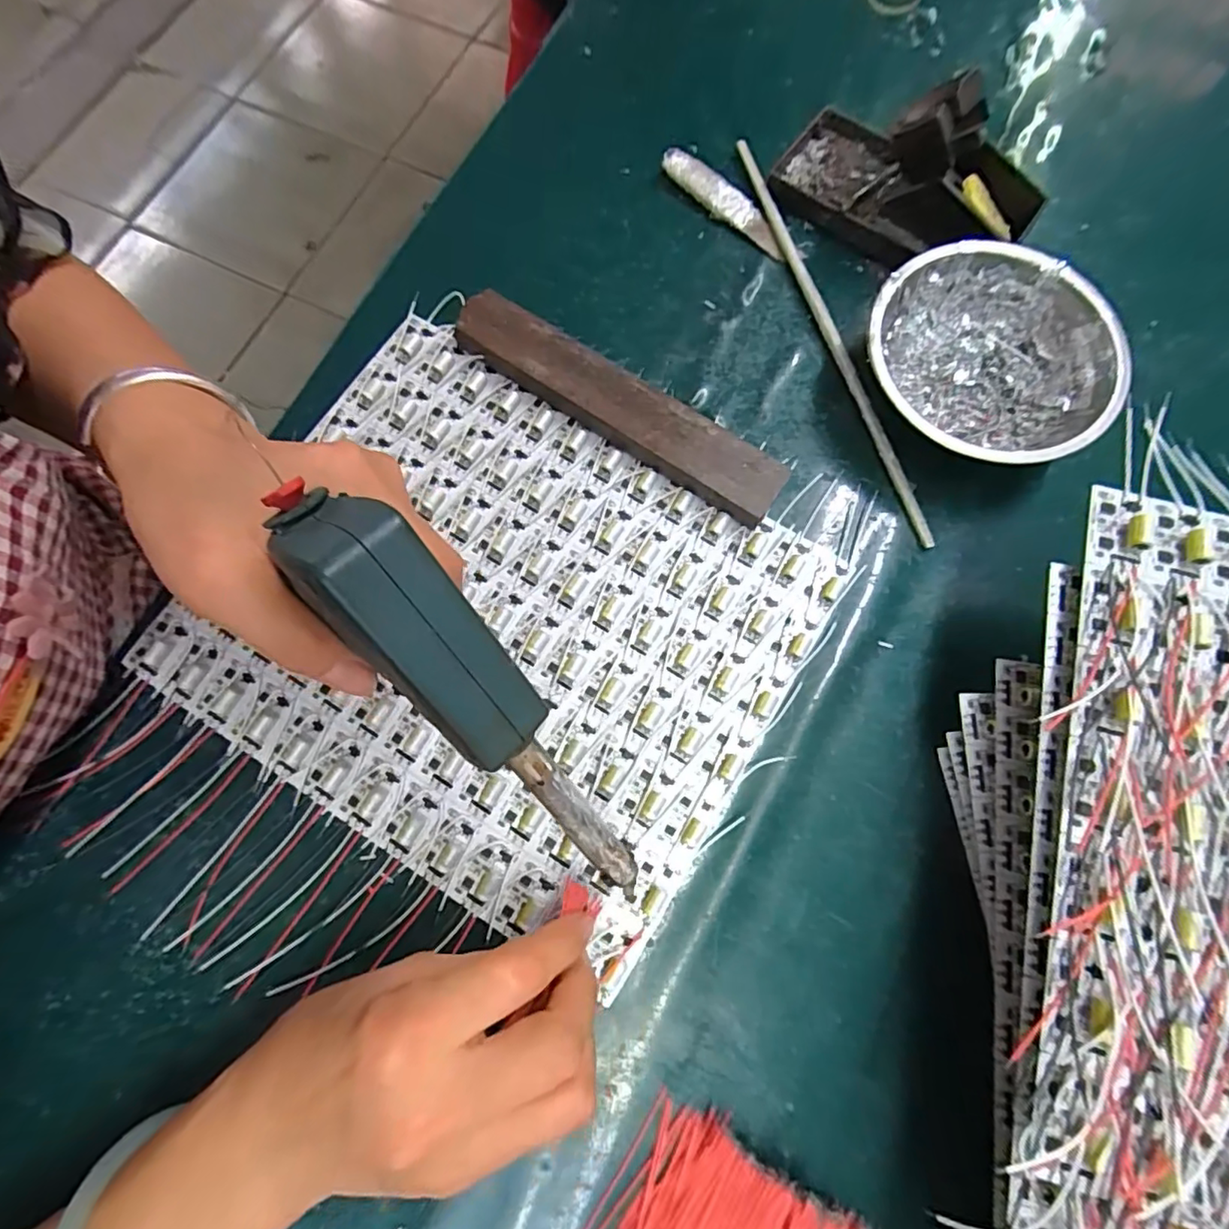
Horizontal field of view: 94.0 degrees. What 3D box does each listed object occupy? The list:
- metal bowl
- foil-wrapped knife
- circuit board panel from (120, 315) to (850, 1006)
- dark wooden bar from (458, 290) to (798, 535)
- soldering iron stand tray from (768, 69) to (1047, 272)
[{"bbox_3d":[0.196,-0.131,0.305,0.121,0.038,0.120,0,76,1],"label":"metal bowl"},{"bbox_3d":[0.071,-0.249,0.349,0.021,0.009,0.103,-41,79,-8],"label":"foil-wrapped knife"},{"bbox_3d":[-0.061,0.004,0.293,0.287,0.008,0.239,32,79,8],"label":"circuit board panel"},{"bbox_3d":[0.000,-0.114,0.313,0.198,0.018,0.036,34,79,8],"label":"dark wooden bar"},{"bbox_3d":[0.169,-0.254,0.323,0.146,0.063,0.077,41,80,10],"label":"soldering iron stand tray"}]

